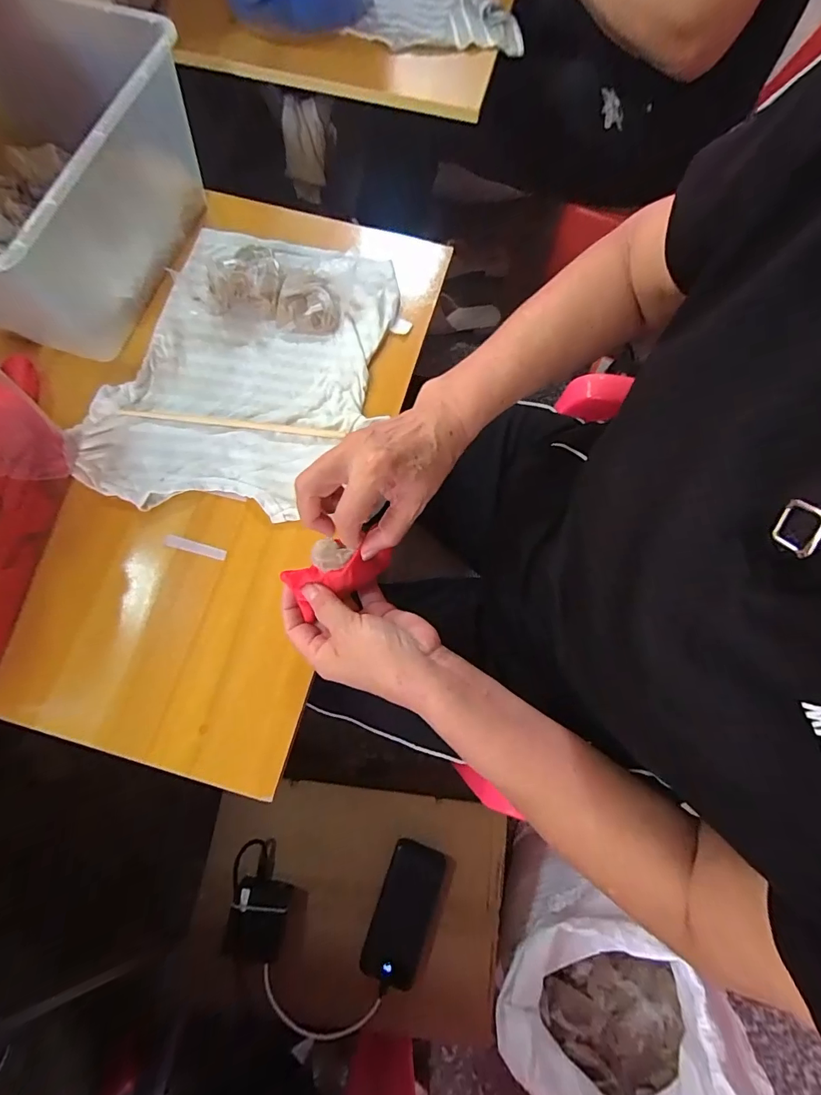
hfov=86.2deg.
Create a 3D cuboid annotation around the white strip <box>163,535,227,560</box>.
[{"bbox_3d":[-0.201,0.000,0.408,0.060,0.004,0.010,16,75,3],"label":"white strip"}]

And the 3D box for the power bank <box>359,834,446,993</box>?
[{"bbox_3d":[-0.008,0.491,0.593,0.076,0.011,0.157,21,75,4],"label":"power bank"}]

